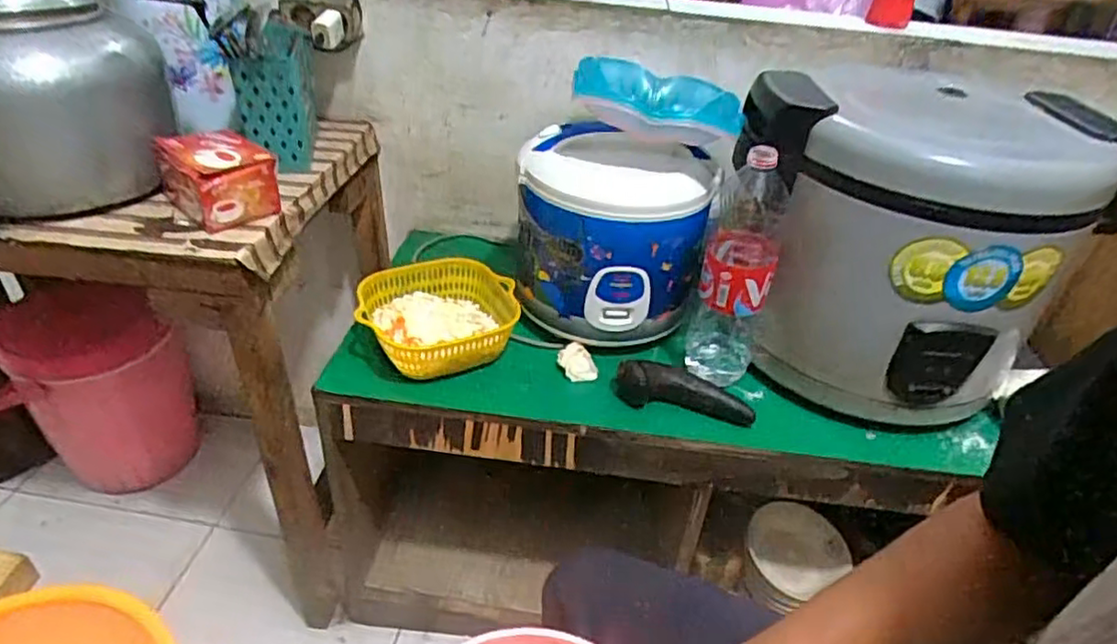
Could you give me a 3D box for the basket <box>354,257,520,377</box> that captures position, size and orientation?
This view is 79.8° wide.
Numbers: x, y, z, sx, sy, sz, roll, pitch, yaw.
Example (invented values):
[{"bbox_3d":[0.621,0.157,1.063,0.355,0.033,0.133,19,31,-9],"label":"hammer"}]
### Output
[{"bbox_3d":[-0.160,0.001,0.900,0.202,0.081,0.185,-6,36,-16],"label":"basket"}]

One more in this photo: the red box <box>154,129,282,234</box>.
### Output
[{"bbox_3d":[-0.393,-0.170,0.772,0.097,0.075,0.122,-27,46,-38],"label":"red box"}]

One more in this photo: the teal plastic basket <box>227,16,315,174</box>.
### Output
[{"bbox_3d":[-0.379,-0.328,0.907,0.075,0.162,0.211,-3,36,-13],"label":"teal plastic basket"}]

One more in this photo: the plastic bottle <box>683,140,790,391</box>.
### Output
[{"bbox_3d":[0.220,-0.053,0.826,0.089,0.318,0.076,13,36,11],"label":"plastic bottle"}]

